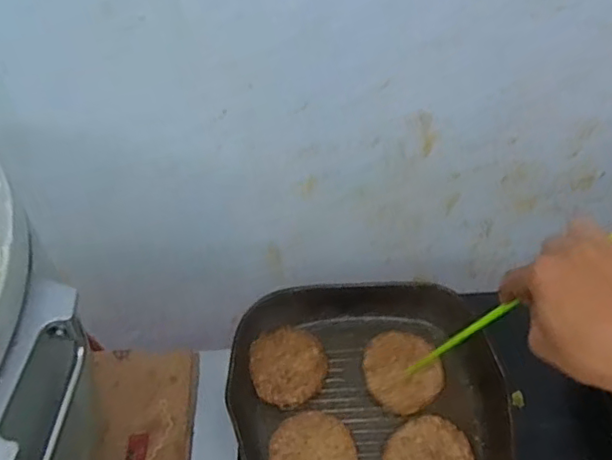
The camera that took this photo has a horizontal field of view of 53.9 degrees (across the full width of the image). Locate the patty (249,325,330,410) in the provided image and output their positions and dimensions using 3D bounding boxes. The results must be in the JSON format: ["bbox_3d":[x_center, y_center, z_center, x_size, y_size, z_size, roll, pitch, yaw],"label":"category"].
[{"bbox_3d":[-0.016,0.131,0.579,0.071,0.009,0.078,-1,49,1],"label":"patty"}]

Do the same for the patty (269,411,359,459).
[{"bbox_3d":[0.007,0.197,0.521,0.073,0.009,0.082,-18,50,-13],"label":"patty"}]

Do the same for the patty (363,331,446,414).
[{"bbox_3d":[0.092,0.134,0.577,0.070,0.013,0.076,-1,49,1],"label":"patty"}]

